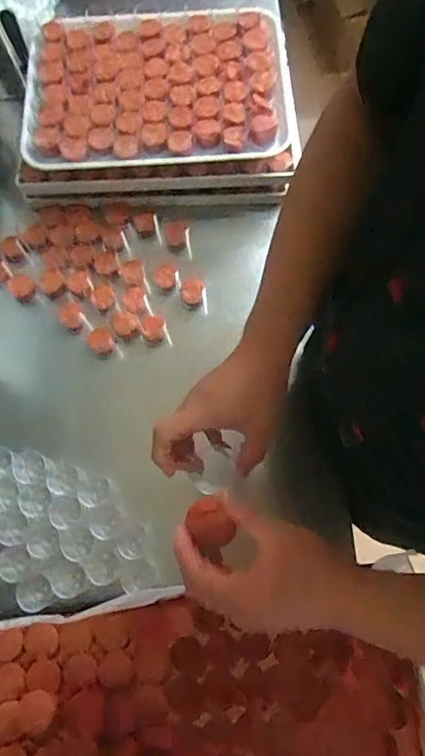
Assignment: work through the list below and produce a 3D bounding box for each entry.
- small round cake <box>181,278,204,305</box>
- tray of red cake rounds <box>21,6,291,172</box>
[{"bbox_3d":[-0.032,-0.139,0.777,0.034,0.034,0.036,3,71,1],"label":"small round cake"},{"bbox_3d":[-0.095,-0.476,0.771,0.407,0.034,0.297,-4,71,-1],"label":"tray of red cake rounds"}]

